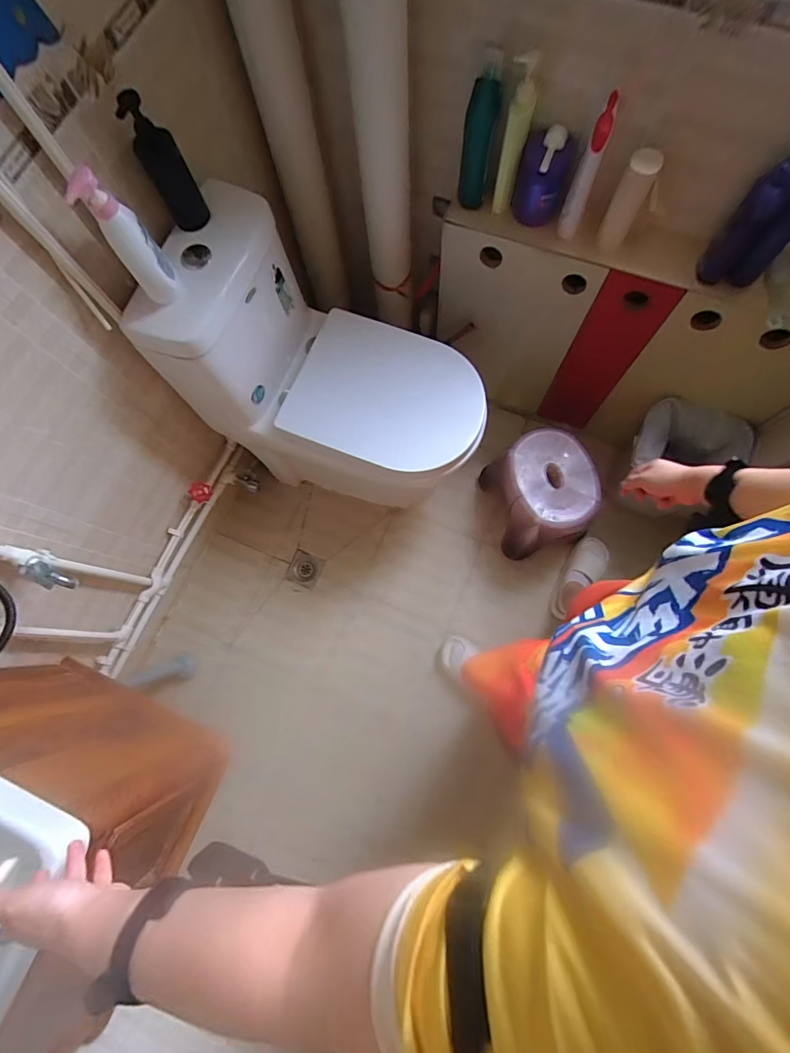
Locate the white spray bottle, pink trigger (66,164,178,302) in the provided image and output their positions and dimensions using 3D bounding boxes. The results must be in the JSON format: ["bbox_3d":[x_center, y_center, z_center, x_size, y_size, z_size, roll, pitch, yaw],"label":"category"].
[{"bbox_3d":[-0.394,-0.426,0.652,0.065,0.188,0.050,-36,77,-8],"label":"white spray bottle, pink trigger"}]

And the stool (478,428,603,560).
[{"bbox_3d":[0.392,-0.082,1.199,0.235,0.223,0.270,-23,75,-5],"label":"stool"}]

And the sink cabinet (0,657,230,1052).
[{"bbox_3d":[-0.659,0.564,0.742,0.456,0.452,0.522,24,77,8],"label":"sink cabinet"}]

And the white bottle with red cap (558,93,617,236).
[{"bbox_3d":[0.331,-0.612,0.771,0.036,0.209,0.032,-23,75,-5],"label":"white bottle with red cap"}]

